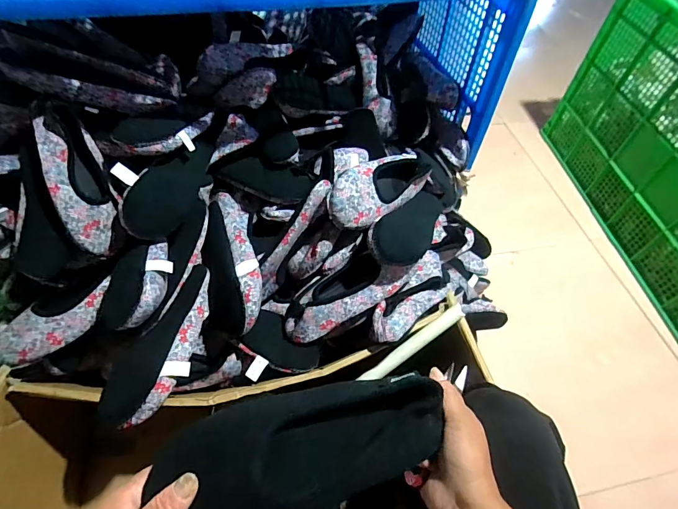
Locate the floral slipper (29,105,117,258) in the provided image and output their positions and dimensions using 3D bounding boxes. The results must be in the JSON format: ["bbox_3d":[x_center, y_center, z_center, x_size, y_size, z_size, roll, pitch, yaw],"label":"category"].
[{"bbox_3d":[-0.412,-0.113,0.608,0.092,0.055,0.237,-18,92,-17],"label":"floral slipper"}]

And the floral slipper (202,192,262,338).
[{"bbox_3d":[-0.186,0.000,0.669,0.092,0.098,0.306,-8,54,-10],"label":"floral slipper"}]

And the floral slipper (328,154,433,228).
[{"bbox_3d":[0.076,-0.120,0.686,0.080,0.070,0.241,41,48,23],"label":"floral slipper"}]

